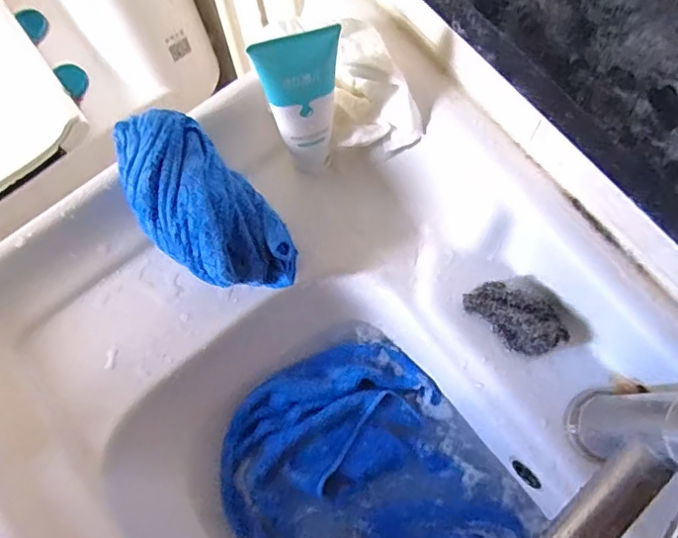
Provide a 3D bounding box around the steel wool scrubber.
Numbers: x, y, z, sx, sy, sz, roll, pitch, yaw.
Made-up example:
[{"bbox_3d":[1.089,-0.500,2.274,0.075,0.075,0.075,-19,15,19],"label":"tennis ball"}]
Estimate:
[{"bbox_3d":[0.140,0.036,0.434,0.075,0.032,0.042,40,79,11],"label":"steel wool scrubber"}]

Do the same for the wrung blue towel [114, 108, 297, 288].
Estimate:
[{"bbox_3d":[-0.109,-0.046,0.436,0.086,0.060,0.175,-44,94,-3],"label":"wrung blue towel"}]

